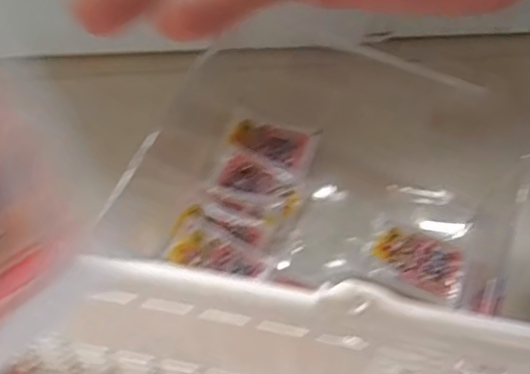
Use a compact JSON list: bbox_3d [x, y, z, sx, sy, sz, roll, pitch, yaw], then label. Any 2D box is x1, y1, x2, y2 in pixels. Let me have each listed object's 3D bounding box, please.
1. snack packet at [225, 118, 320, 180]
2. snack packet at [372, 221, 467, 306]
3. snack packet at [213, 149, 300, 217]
[{"bbox_3d":[0.007,-0.047,0.600,0.086,0.009,0.047,19,61,7],"label":"snack packet"},{"bbox_3d":[0.143,0.067,0.550,0.084,0.015,0.049,29,63,12],"label":"snack packet"},{"bbox_3d":[-0.006,-0.004,0.578,0.082,0.018,0.052,23,62,9],"label":"snack packet"}]

